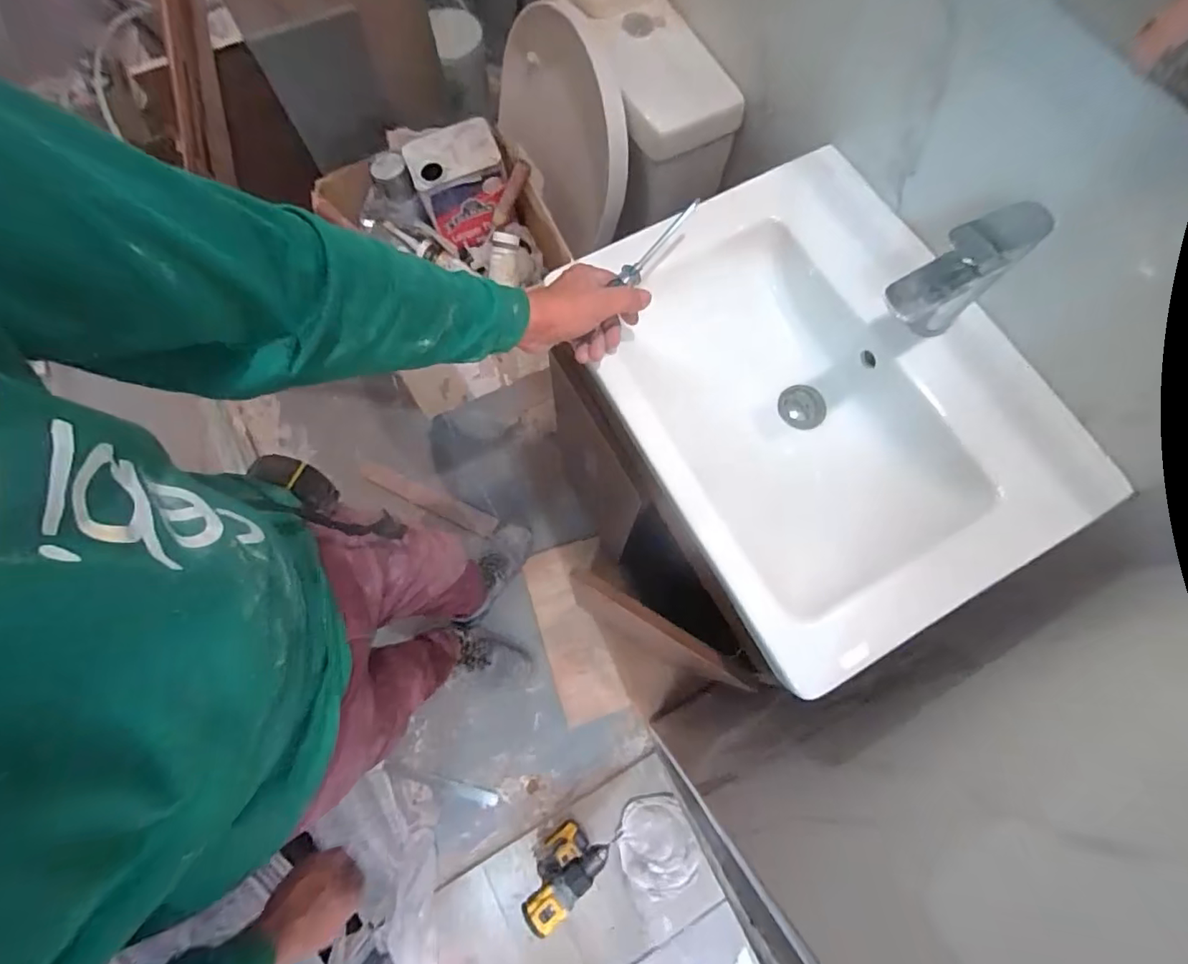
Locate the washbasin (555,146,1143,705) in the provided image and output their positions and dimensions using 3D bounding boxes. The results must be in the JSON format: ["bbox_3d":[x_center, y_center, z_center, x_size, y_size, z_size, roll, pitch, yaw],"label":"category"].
[{"bbox_3d":[0.265,-0.095,0.650,0.432,0.145,0.542,-27,74,-8],"label":"washbasin"}]

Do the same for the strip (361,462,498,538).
[{"bbox_3d":[-0.438,0.042,1.401,0.399,0.019,0.057,24,74,7],"label":"strip"}]

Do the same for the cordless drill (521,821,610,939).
[{"bbox_3d":[-0.054,0.758,1.063,0.175,0.247,0.074,-43,77,-12],"label":"cordless drill"}]

